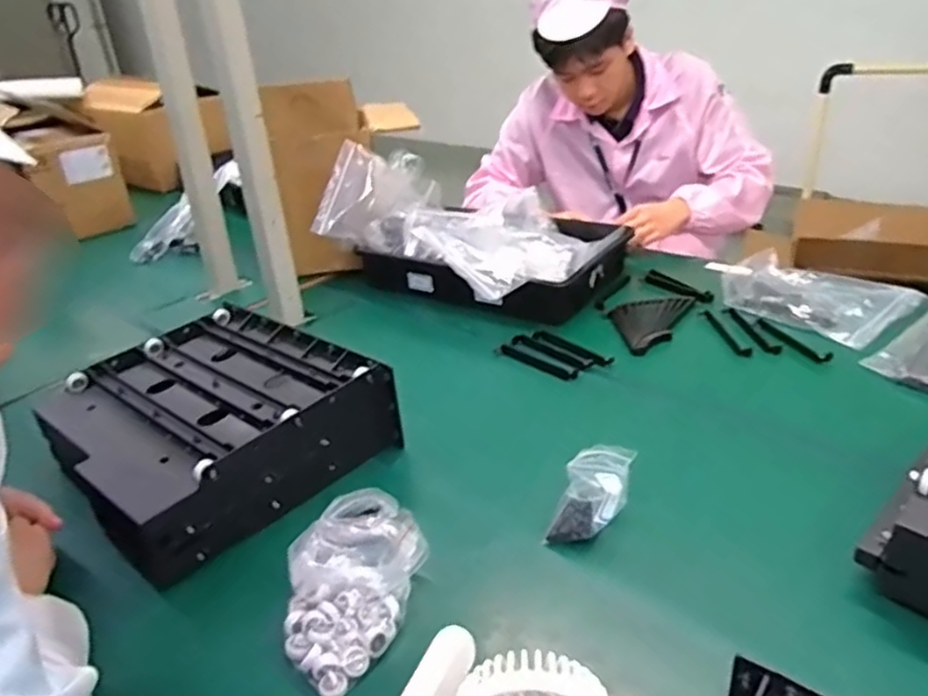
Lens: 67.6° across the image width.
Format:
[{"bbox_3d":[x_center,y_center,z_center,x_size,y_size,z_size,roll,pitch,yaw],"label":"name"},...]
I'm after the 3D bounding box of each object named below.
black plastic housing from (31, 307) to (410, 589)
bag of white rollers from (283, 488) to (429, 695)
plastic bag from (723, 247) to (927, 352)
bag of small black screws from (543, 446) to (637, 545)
[{"bbox_3d":[-0.321,0.083,0.862,0.378,0.113,0.314,22,38,38],"label":"black plastic housing"},{"bbox_3d":[-0.101,0.207,0.637,0.115,0.051,0.216,5,30,16],"label":"bag of white rollers"},{"bbox_3d":[0.562,-0.089,1.129,0.197,0.026,0.294,-20,33,-27],"label":"plastic bag"},{"bbox_3d":[0.135,0.145,0.701,0.049,0.072,0.115,21,38,38],"label":"bag of small black screws"}]

